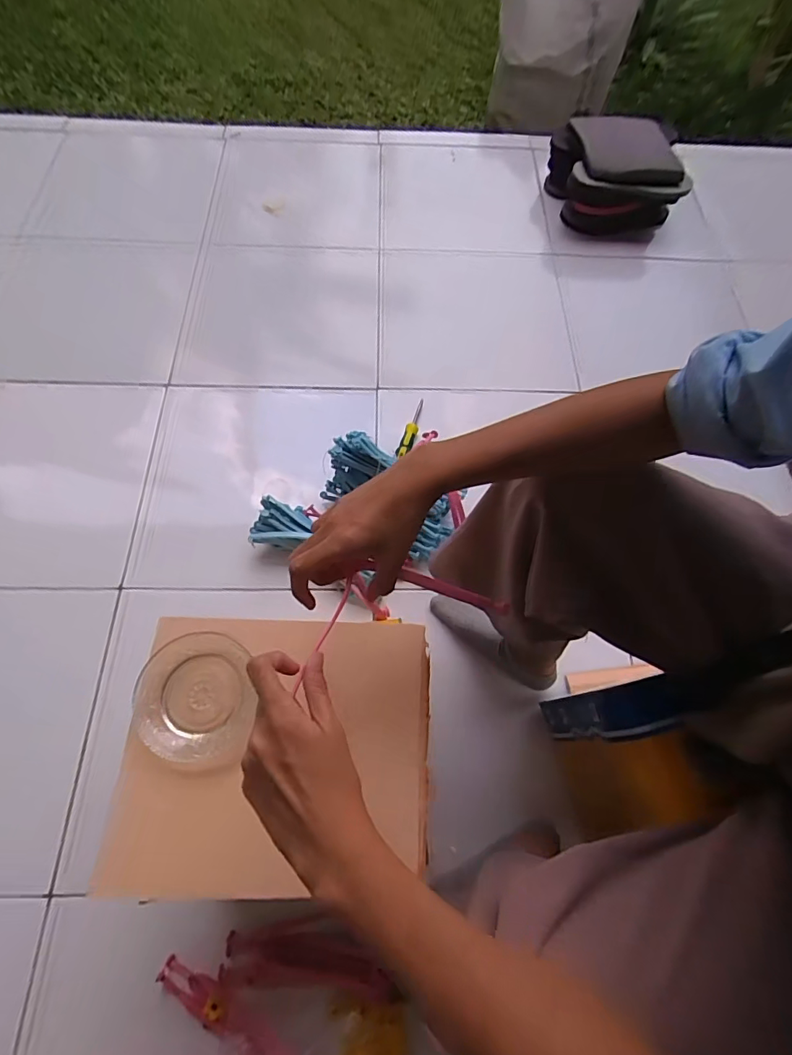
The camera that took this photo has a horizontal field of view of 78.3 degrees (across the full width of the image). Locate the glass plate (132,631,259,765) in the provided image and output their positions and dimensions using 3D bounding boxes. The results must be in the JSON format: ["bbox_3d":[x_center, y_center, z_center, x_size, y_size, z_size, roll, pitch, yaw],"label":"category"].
[{"bbox_3d":[-0.193,0.161,0.468,0.106,0.022,0.113,1,67,-2],"label":"glass plate"}]

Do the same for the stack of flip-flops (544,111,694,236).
[{"bbox_3d":[0.488,-0.790,1.088,0.266,0.147,0.192,2,67,-1],"label":"stack of flip-flops"}]

